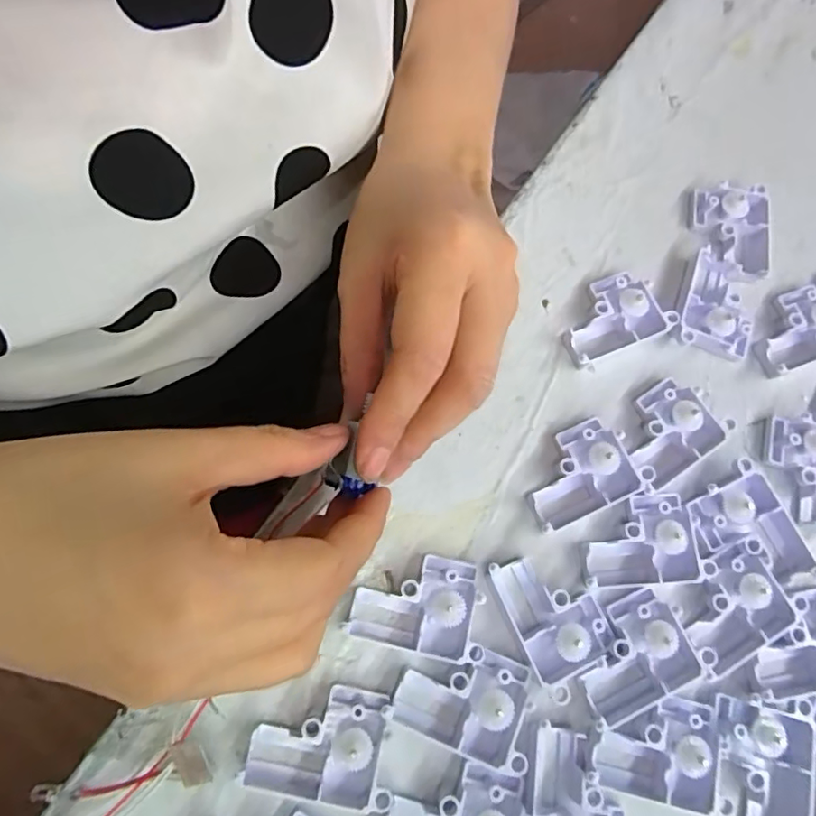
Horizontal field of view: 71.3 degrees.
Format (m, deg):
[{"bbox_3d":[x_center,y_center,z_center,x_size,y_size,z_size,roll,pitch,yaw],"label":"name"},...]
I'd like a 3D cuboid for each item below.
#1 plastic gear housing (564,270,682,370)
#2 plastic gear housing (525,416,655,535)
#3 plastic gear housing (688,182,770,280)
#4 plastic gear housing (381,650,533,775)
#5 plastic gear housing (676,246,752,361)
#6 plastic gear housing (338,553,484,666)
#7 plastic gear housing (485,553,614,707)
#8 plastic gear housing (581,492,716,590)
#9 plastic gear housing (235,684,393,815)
[{"bbox_3d":[0.093,-0.042,0.261,0.048,0.016,0.032,-25,72,-14],"label":"plastic gear housing"},{"bbox_3d":[0.072,0.026,0.238,0.049,0.014,0.036,-22,71,-13],"label":"plastic gear housing"},{"bbox_3d":[0.160,-0.089,0.281,0.035,0.014,0.050,8,67,-1],"label":"plastic gear housing"},{"bbox_3d":[0.020,0.106,0.209,0.048,0.010,0.035,21,68,4],"label":"plastic gear housing"},{"bbox_3d":[0.148,-0.049,0.267,0.034,0.013,0.053,24,68,5],"label":"plastic gear housing"},{"bbox_3d":[0.003,0.075,0.219,0.049,0.012,0.036,10,67,-1],"label":"plastic gear housing"},{"bbox_3d":[0.057,0.080,0.219,0.034,0.013,0.049,-22,71,-13],"label":"plastic gear housing"},{"bbox_3d":[0.096,0.053,0.230,0.049,0.011,0.035,-2,68,-5],"label":"plastic gear housing"},{"bbox_3d":[-0.031,0.119,0.200,0.050,0.010,0.037,10,67,-1],"label":"plastic gear housing"}]

